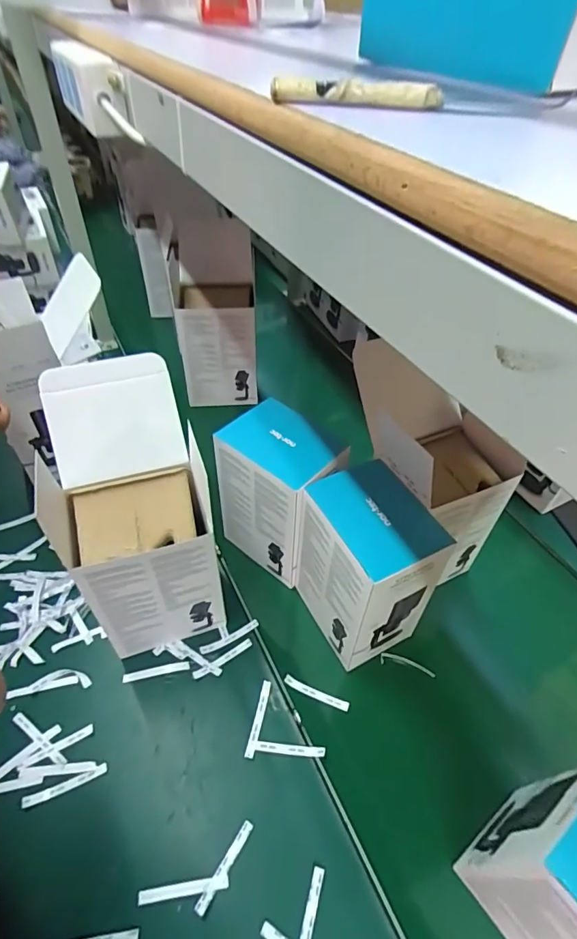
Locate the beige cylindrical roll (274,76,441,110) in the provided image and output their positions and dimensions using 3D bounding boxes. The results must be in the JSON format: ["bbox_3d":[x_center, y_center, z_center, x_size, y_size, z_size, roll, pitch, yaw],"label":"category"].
[{"bbox_3d":[0.027,-0.148,0.182,0.066,0.008,0.007,4,47,3],"label":"beige cylindrical roll"}]

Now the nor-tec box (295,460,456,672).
[{"bbox_3d":[0.098,0.128,0.609,0.119,0.218,0.147,-19,49,-18],"label":"nor-tec box"}]

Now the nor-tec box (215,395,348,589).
[{"bbox_3d":[-0.014,0.039,0.691,0.161,0.225,0.107,31,53,27],"label":"nor-tec box"}]

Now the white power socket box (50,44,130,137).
[{"bbox_3d":[-0.182,-0.345,0.418,0.031,0.052,0.165,-21,51,-19],"label":"white power socket box"}]

